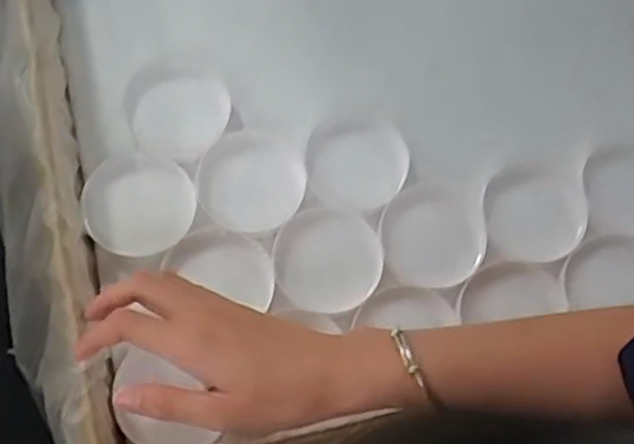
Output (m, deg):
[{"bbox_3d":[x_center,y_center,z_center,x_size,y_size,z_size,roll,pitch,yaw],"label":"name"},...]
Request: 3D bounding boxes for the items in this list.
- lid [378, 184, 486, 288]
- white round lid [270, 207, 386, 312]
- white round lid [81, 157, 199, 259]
[{"bbox_3d":[0.083,0.009,0.547,0.074,0.009,0.075,1,63,-3],"label":"lid"},{"bbox_3d":[0.008,0.026,0.533,0.075,0.014,0.070,1,63,-3],"label":"white round lid"},{"bbox_3d":[-0.124,-0.013,0.532,0.072,0.013,0.074,17,64,5],"label":"white round lid"}]

